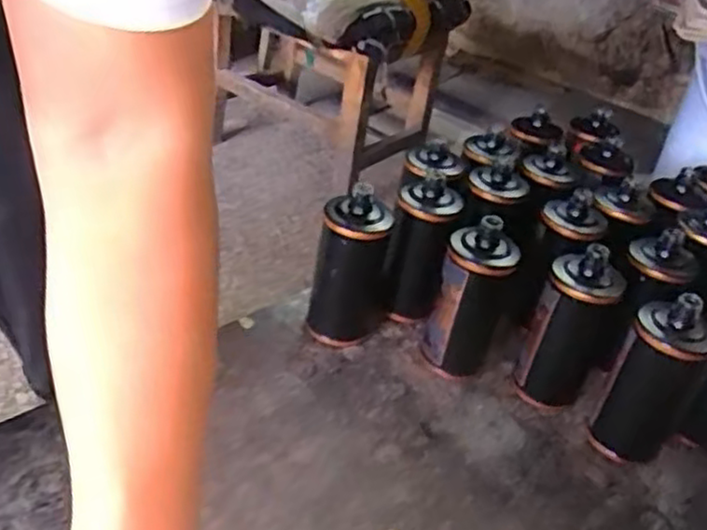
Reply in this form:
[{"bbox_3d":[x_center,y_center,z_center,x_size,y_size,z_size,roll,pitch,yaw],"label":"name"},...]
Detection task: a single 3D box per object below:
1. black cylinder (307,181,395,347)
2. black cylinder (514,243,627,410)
[{"bbox_3d":[-0.001,0.004,0.831,0.083,0.173,0.075,9,35,-2],"label":"black cylinder"},{"bbox_3d":[0.238,0.067,0.790,0.078,0.178,0.069,23,37,18],"label":"black cylinder"}]

